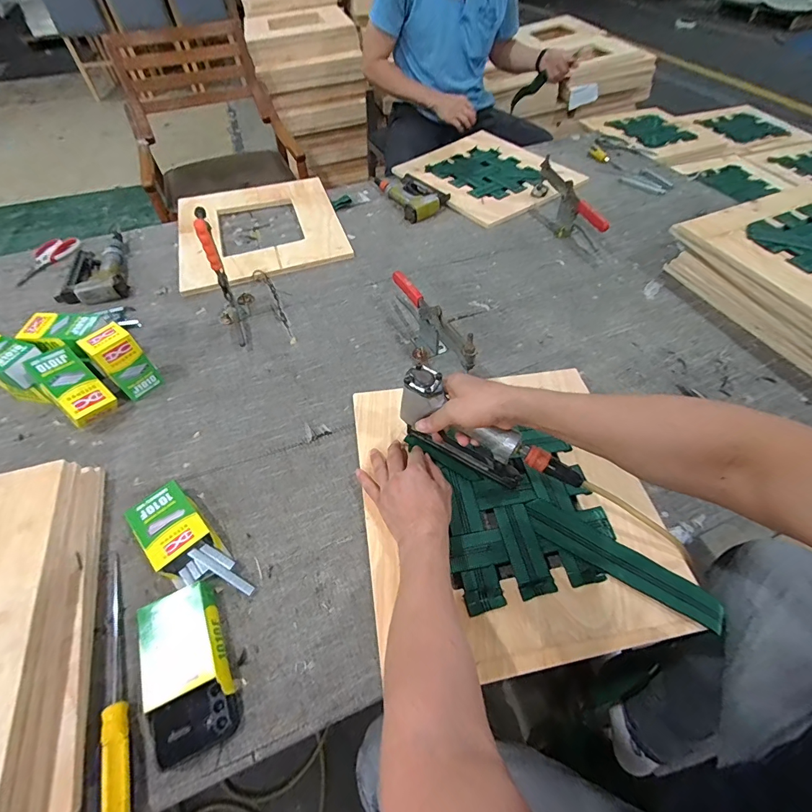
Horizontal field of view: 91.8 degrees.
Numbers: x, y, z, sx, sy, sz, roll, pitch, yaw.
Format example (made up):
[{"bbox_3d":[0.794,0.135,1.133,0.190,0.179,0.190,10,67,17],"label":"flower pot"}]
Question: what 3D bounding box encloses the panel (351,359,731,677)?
[{"bbox_3d":[0.141,0.123,0.565,0.399,0.025,0.420,-8,54,-4],"label":"panel"}]

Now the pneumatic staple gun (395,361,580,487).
[{"bbox_3d":[0.106,0.052,0.534,0.243,0.134,0.046,29,60,21],"label":"pneumatic staple gun"}]

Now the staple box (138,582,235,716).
[{"bbox_3d":[-0.261,0.285,0.464,0.081,0.031,0.127,-24,57,-15],"label":"staple box"}]

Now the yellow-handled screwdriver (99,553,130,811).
[{"bbox_3d":[-0.333,0.308,0.450,0.023,0.024,0.288,-24,52,-16],"label":"yellow-handled screwdriver"}]

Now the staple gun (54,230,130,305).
[{"bbox_3d":[-0.734,-0.322,0.923,0.141,0.039,0.264,-21,56,-13],"label":"staple gun"}]

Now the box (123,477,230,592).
[{"bbox_3d":[-0.315,0.177,0.542,0.147,0.037,0.080,38,63,25],"label":"box"}]

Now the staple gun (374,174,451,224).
[{"bbox_3d":[0.023,-0.606,1.109,0.142,0.042,0.233,-22,56,-14],"label":"staple gun"}]

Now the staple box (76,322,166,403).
[{"bbox_3d":[-0.488,-0.074,0.682,0.061,0.123,0.067,33,61,23],"label":"staple box"}]

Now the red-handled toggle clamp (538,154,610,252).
[{"bbox_3d":[0.398,-0.510,0.980,0.050,0.109,0.298,-16,67,-10],"label":"red-handled toggle clamp"}]

